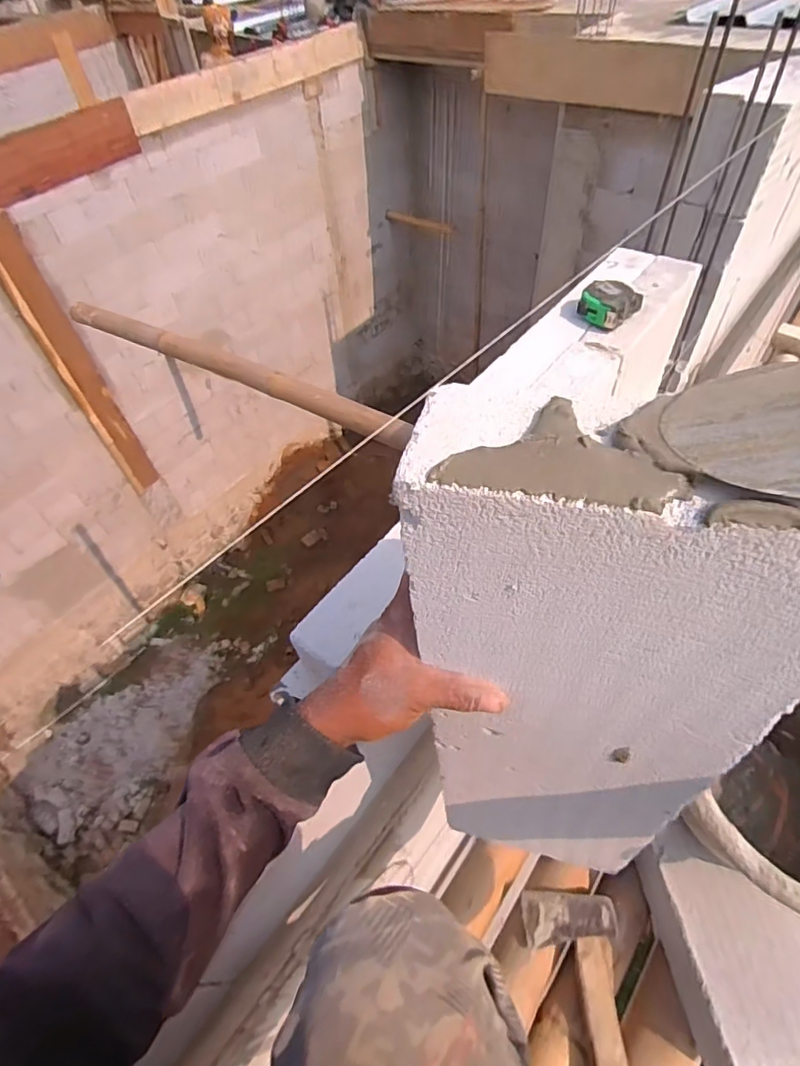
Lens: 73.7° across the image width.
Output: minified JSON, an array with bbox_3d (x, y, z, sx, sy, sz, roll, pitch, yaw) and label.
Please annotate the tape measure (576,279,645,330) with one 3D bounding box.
[{"bbox_3d":[0.314,-0.350,0.807,0.075,0.036,0.077,-33,56,-19],"label":"tape measure"}]

